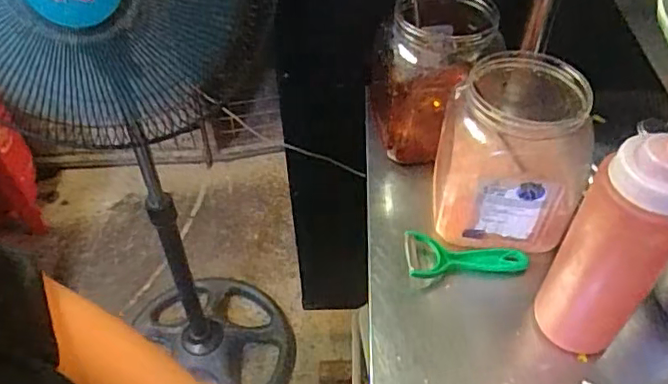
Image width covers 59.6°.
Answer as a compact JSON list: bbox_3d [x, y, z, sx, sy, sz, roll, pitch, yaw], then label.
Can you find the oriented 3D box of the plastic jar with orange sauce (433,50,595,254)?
[{"bbox_3d":[0.194,-0.041,0.627,0.140,0.176,0.144,0,49,0],"label":"plastic jar with orange sauce"}]

